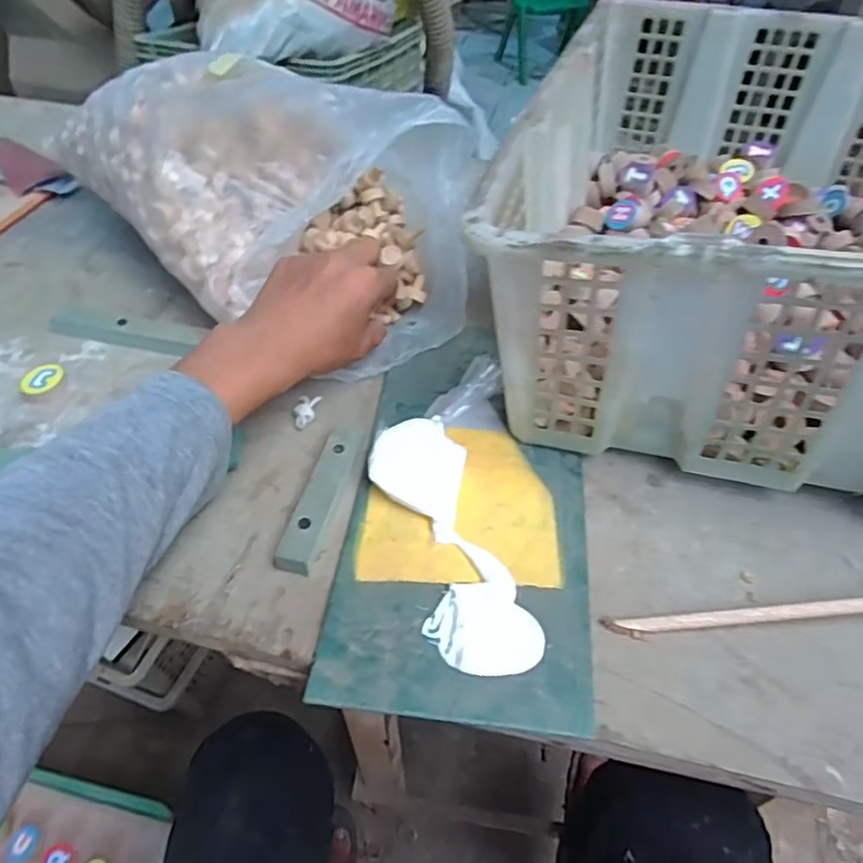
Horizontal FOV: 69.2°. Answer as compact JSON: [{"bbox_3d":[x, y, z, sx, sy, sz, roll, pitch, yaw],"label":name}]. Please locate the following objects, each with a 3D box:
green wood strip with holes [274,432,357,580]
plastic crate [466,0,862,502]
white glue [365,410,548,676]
[{"bbox_3d":[-0.070,0.042,0.392,0.023,0.009,0.098,10,48,9],"label":"green wood strip with holes"},{"bbox_3d":[0.248,-0.173,0.462,0.333,0.166,0.458,15,49,13],"label":"plastic crate"},{"bbox_3d":[0.009,0.060,0.371,0.060,0.024,0.167,-13,49,-12],"label":"white glue"}]

